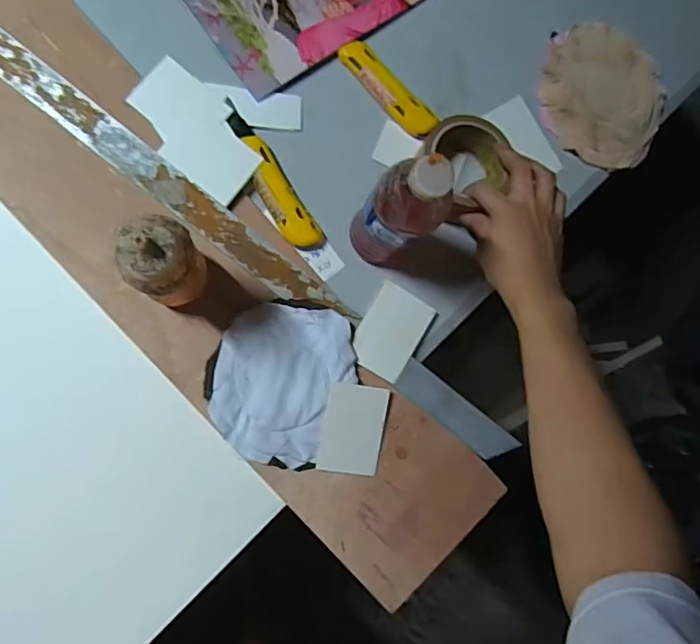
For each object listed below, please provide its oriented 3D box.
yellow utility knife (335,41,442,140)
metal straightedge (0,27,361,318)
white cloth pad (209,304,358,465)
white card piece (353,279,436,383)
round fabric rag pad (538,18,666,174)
[{"bbox_3d":[0.041,-0.249,0.601,0.034,0.015,0.127,-45,94,-9],"label":"yellow utility knife"},{"bbox_3d":[-0.314,-0.242,0.539,0.757,0.006,0.038,39,82,-5],"label":"metal straightedge"},{"bbox_3d":[-0.066,0.062,0.560,0.132,0.015,0.153,9,85,-9],"label":"white cloth pad"},{"bbox_3d":[0.044,0.011,0.588,0.065,0.005,0.090,31,82,-6],"label":"white card piece"},{"bbox_3d":[0.293,-0.263,0.641,0.154,0.017,0.154,1,86,-9],"label":"round fabric rag pad"}]

